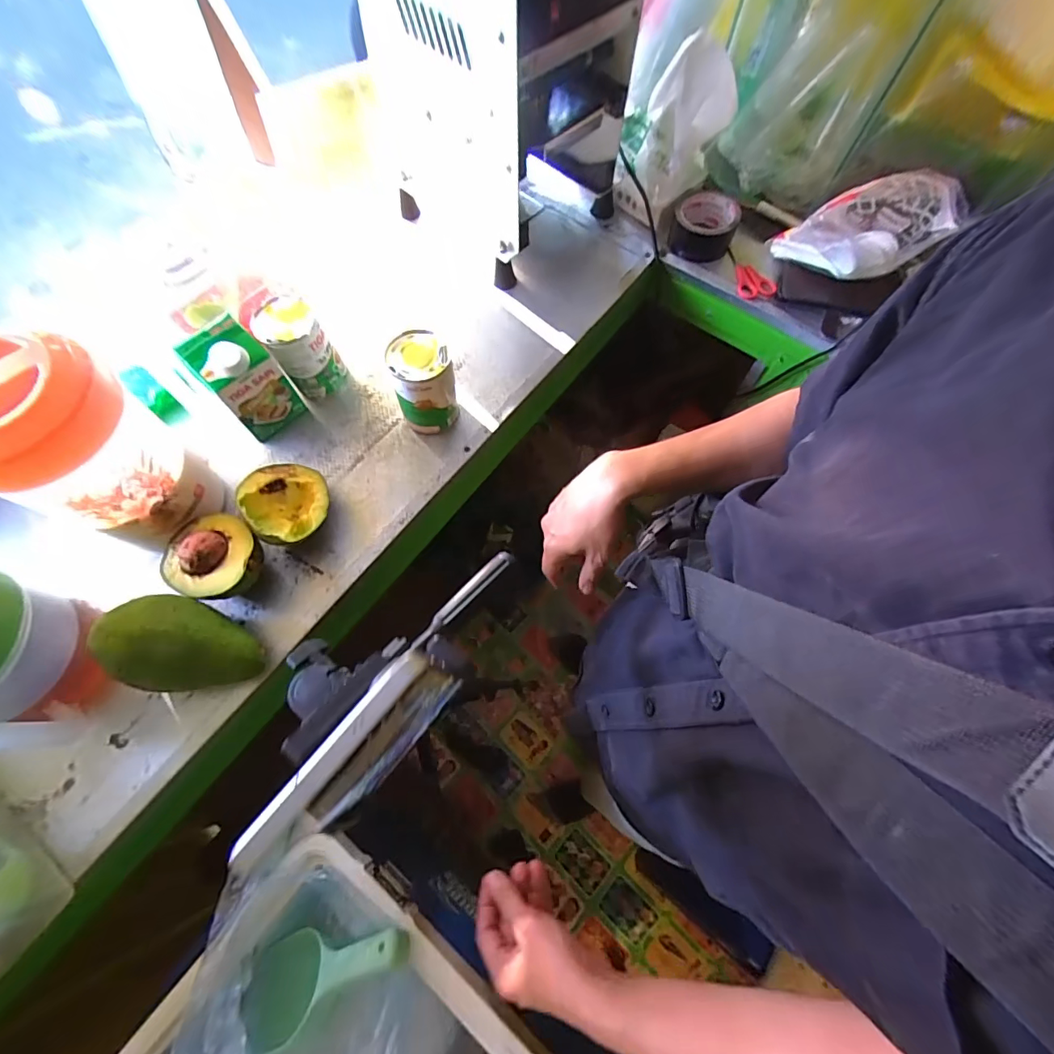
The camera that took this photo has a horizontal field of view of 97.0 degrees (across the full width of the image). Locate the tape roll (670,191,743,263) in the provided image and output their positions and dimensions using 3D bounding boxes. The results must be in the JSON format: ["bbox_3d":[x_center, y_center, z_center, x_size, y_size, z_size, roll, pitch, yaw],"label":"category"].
[{"bbox_3d":[0.265,-0.452,0.702,0.088,0.055,0.089,0,67,-1],"label":"tape roll"}]

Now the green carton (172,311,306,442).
[{"bbox_3d":[-0.332,-0.172,0.554,0.074,0.119,0.071,-42,74,-17],"label":"green carton"}]

